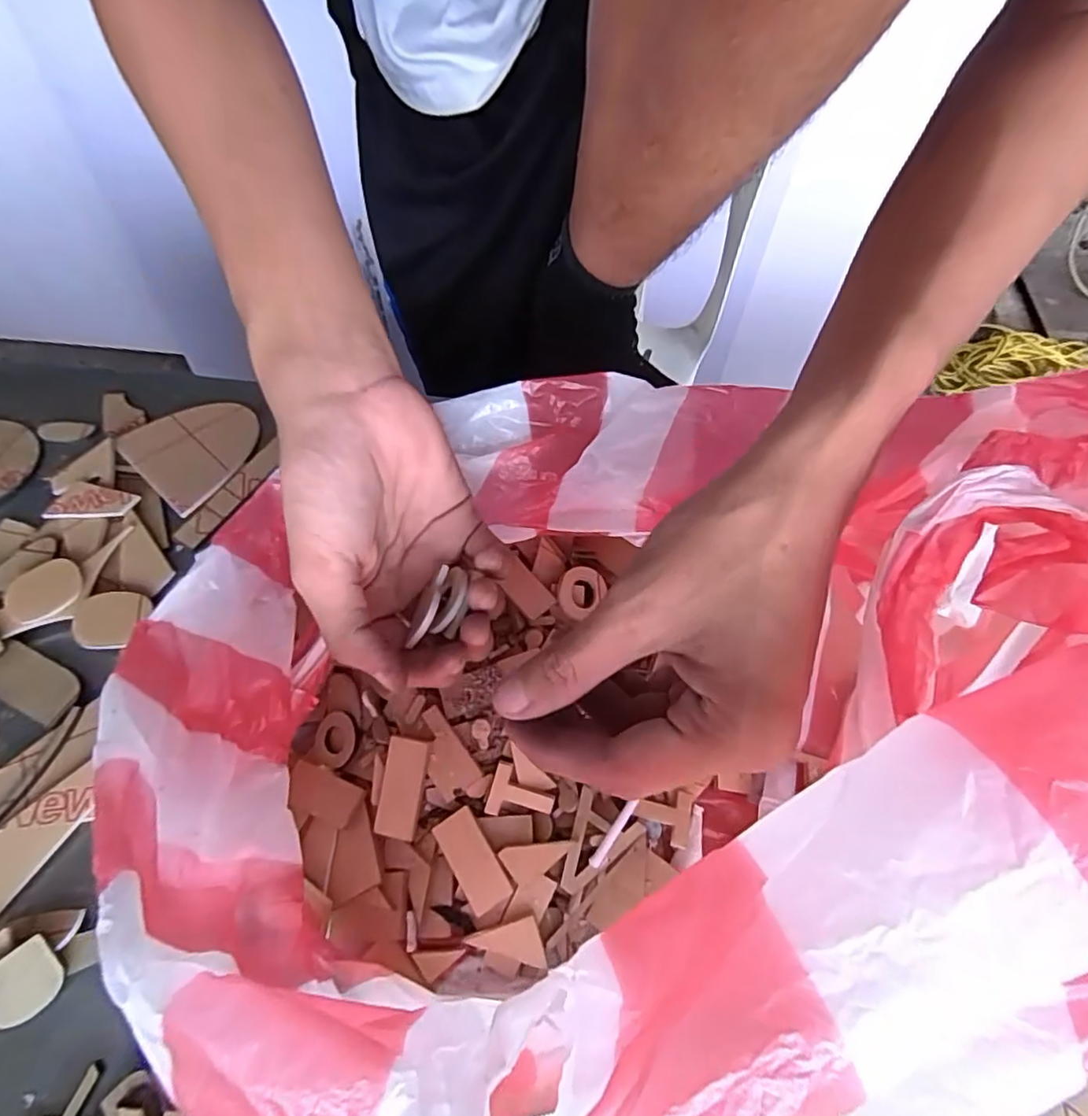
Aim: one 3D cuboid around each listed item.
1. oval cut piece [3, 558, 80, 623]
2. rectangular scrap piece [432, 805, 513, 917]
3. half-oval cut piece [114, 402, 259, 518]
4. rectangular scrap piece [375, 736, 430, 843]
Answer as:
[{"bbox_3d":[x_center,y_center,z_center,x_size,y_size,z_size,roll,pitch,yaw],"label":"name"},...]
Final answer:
[{"bbox_3d":[-0.272,0.017,0.318,0.037,0.005,0.036,-19,64,-13],"label":"oval cut piece"},{"bbox_3d":[-0.031,0.131,0.253,0.019,0.004,0.040,-33,71,-5],"label":"rectangular scrap piece"},{"bbox_3d":[-0.219,-0.073,0.370,0.082,0.007,0.072,39,66,17],"label":"half-oval cut piece"},{"bbox_3d":[-0.064,0.103,0.261,0.019,0.005,0.042,9,84,4],"label":"rectangular scrap piece"}]

